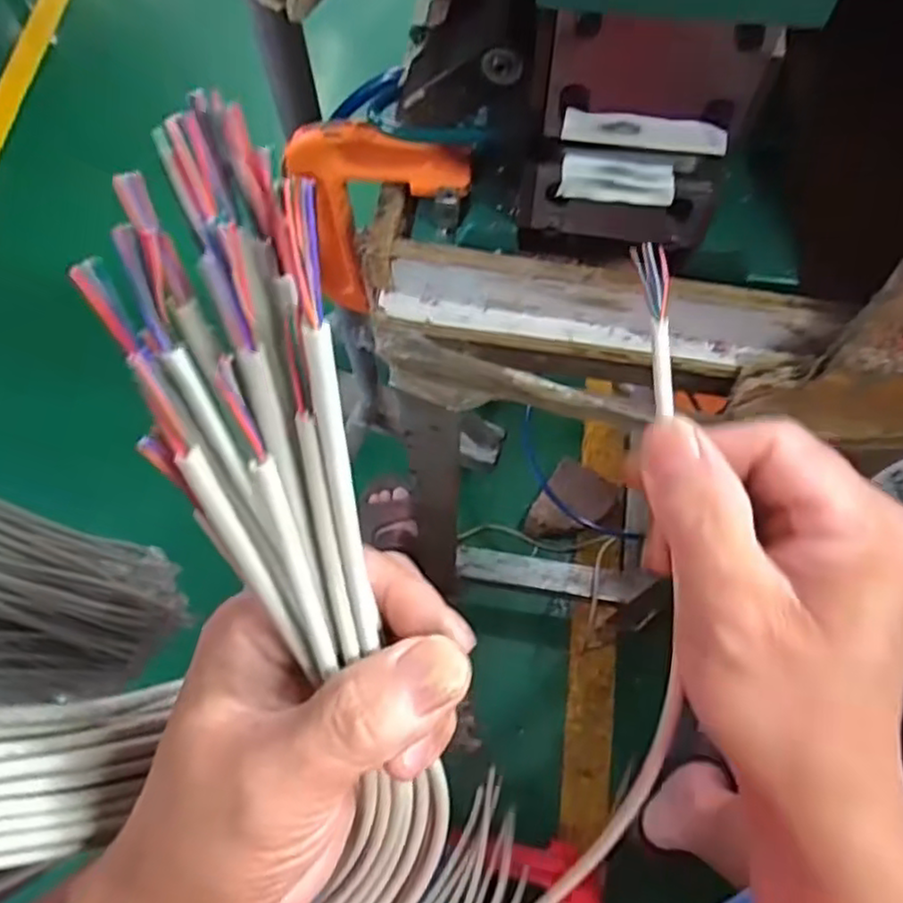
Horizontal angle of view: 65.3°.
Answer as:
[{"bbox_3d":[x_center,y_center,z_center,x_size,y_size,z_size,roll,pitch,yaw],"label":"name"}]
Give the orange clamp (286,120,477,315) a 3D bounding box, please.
[{"bbox_3d":[-0.033,-0.117,0.366,0.083,0.121,0.018,1,68,1],"label":"orange clamp"}]

